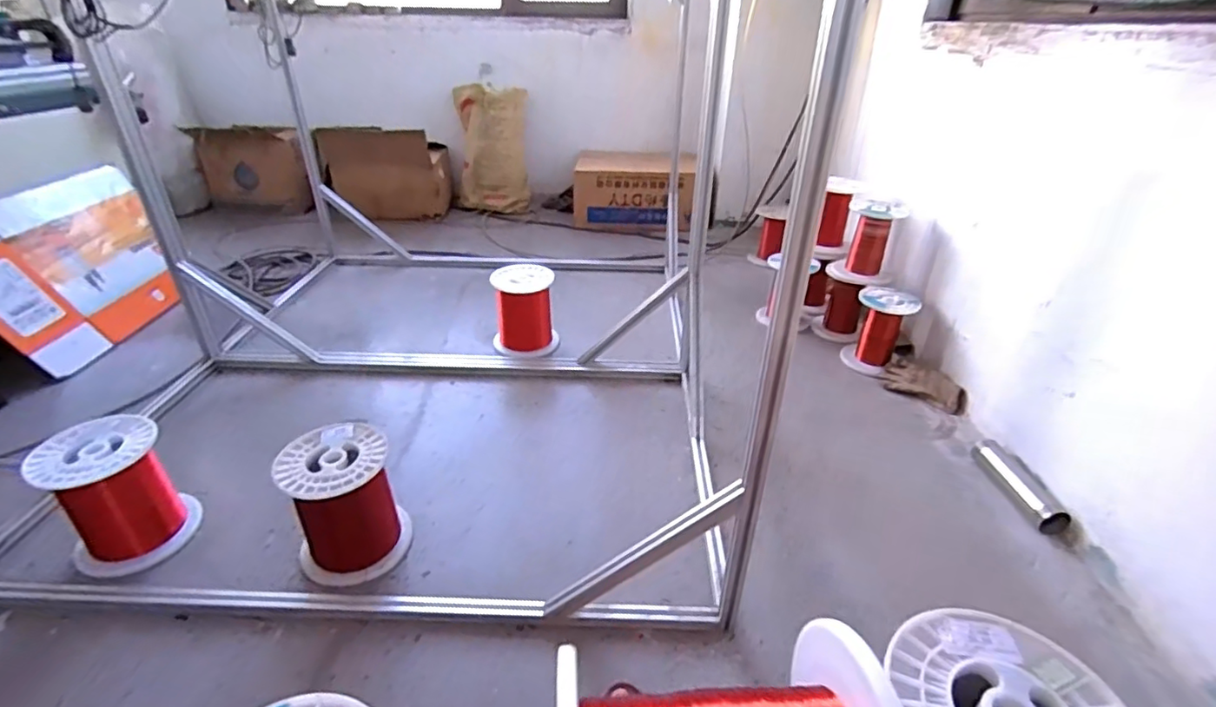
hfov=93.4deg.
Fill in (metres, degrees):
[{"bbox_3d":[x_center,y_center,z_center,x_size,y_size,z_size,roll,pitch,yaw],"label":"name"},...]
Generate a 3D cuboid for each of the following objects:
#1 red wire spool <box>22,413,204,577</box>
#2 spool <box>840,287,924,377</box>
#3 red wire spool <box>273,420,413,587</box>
[{"bbox_3d":[-0.998,0.284,1.162,0.184,0.255,0.196,1,31,-1],"label":"red wire spool"},{"bbox_3d":[0.831,-0.067,1.773,0.163,0.234,0.152,1,31,-1],"label":"spool"},{"bbox_3d":[-0.520,0.300,1.141,0.199,0.252,0.202,1,31,-1],"label":"red wire spool"}]

